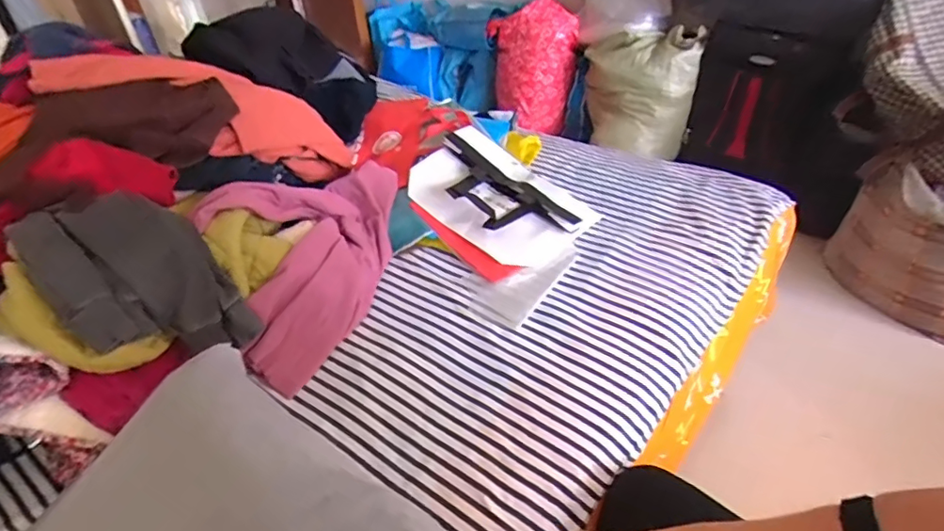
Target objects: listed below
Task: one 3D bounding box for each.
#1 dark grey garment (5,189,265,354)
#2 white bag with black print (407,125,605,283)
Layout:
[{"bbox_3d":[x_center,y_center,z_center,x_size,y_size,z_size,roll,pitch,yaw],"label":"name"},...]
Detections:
[{"bbox_3d":[-0.485,0.025,0.799,0.261,0.188,0.196,30,51,33],"label":"dark grey garment"},{"bbox_3d":[0.051,-0.136,1.058,0.270,0.077,0.374,-29,46,-26],"label":"white bag with black print"}]

